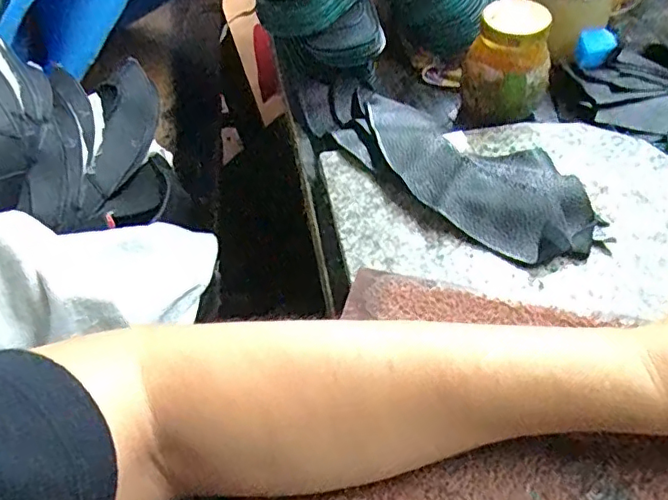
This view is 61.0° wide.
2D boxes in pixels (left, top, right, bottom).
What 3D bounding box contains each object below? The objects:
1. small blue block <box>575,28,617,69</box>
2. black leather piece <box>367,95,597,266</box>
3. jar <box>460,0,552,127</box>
[{"bbox_3d":[0.246,-0.190,0.534,0.031,0.023,0.038,17,52,19],"label":"small blue block"},{"bbox_3d":[0.094,-0.063,0.427,0.210,0.019,0.090,35,60,30],"label":"black leather piece"},{"bbox_3d":[0.147,-0.159,0.484,0.069,0.079,0.064,-2,48,3],"label":"jar"}]

